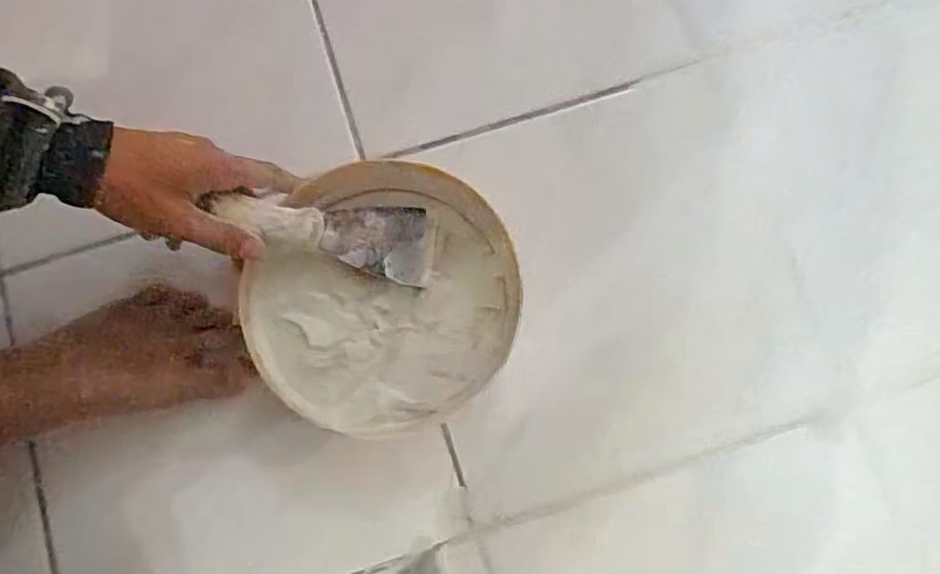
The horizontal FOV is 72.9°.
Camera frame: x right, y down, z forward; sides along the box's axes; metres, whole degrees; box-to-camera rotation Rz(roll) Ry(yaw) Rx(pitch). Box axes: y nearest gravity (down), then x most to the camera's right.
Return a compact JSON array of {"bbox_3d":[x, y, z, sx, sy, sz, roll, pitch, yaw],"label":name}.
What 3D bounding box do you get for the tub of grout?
[{"bbox_3d":[-0.064,0.012,0.481,0.188,0.047,0.201,0,79,1],"label":"tub of grout"}]

